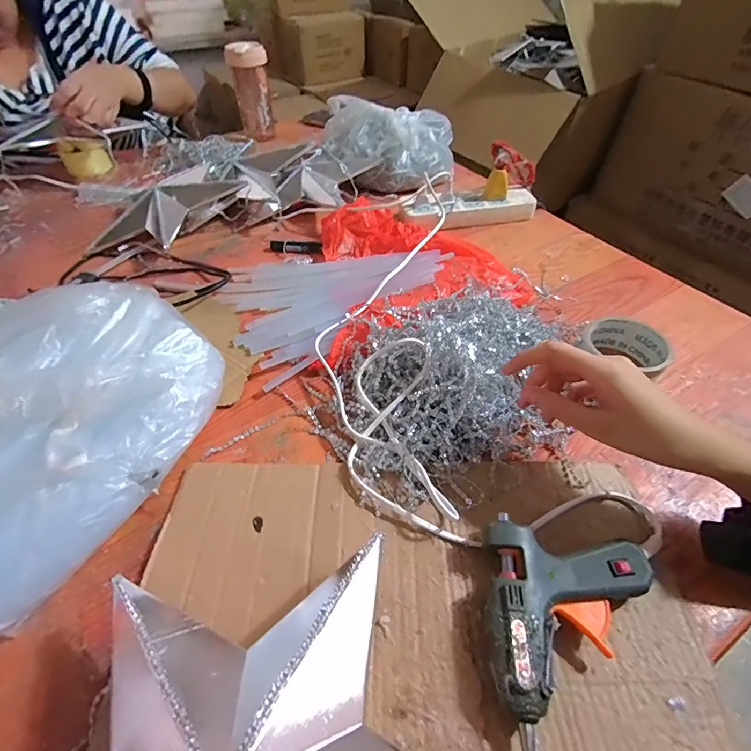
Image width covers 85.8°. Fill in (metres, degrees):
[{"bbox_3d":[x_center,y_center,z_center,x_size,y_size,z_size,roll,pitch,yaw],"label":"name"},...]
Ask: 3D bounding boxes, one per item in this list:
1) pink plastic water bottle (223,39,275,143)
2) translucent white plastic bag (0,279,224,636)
[{"bbox_3d":[-0.268,-0.612,0.885,0.082,0.176,0.070,-10,47,-10],"label":"pink plastic water bottle"},{"bbox_3d":[-0.285,0.040,0.338,0.226,0.098,0.287,26,53,23],"label":"translucent white plastic bag"}]

